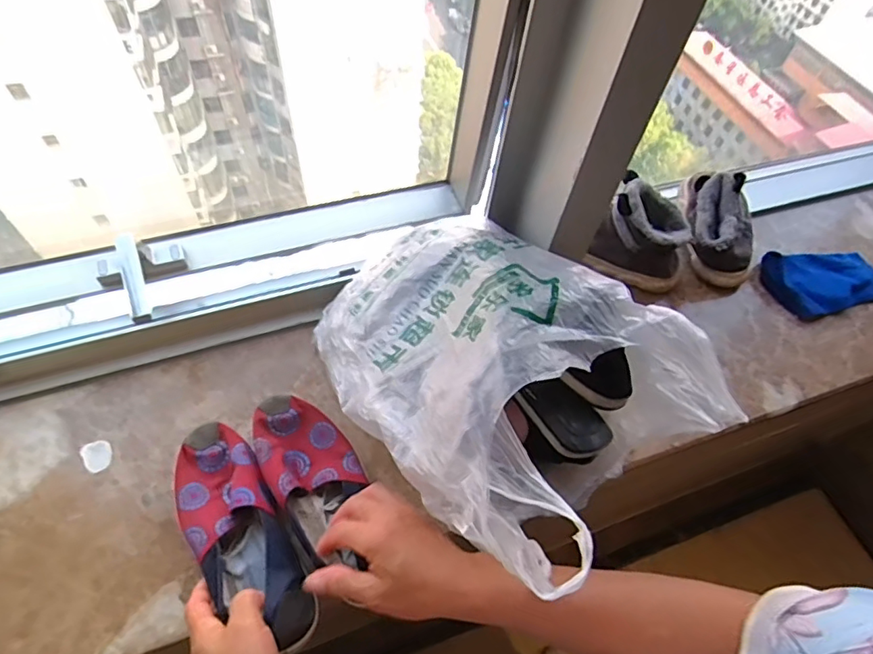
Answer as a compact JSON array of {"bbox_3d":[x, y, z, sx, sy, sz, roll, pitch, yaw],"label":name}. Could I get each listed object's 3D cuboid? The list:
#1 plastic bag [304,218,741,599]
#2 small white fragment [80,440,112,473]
[{"bbox_3d":[0.067,0.019,0.527,0.302,0.200,0.358,-29,63,-21],"label":"plastic bag"},{"bbox_3d":[-0.375,0.142,0.578,0.029,0.004,0.037,-26,62,-20],"label":"small white fragment"}]

